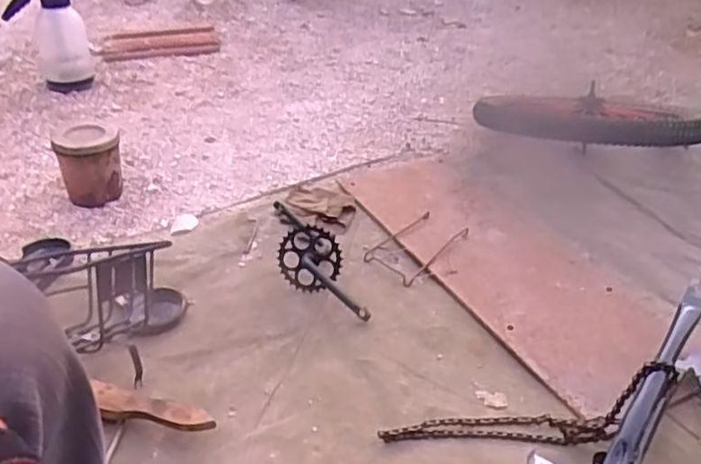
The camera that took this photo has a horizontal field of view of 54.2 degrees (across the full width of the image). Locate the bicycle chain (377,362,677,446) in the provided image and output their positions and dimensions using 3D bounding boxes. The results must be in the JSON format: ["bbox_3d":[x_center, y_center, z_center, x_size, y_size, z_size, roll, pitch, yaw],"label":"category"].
[{"bbox_3d":[0.215,0.224,0.858,0.362,0.104,0.046,-11,33,12],"label":"bicycle chain"}]

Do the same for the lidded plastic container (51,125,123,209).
[{"bbox_3d":[-0.526,-0.135,1.400,0.125,0.146,0.107,-17,37,-20],"label":"lidded plastic container"}]

